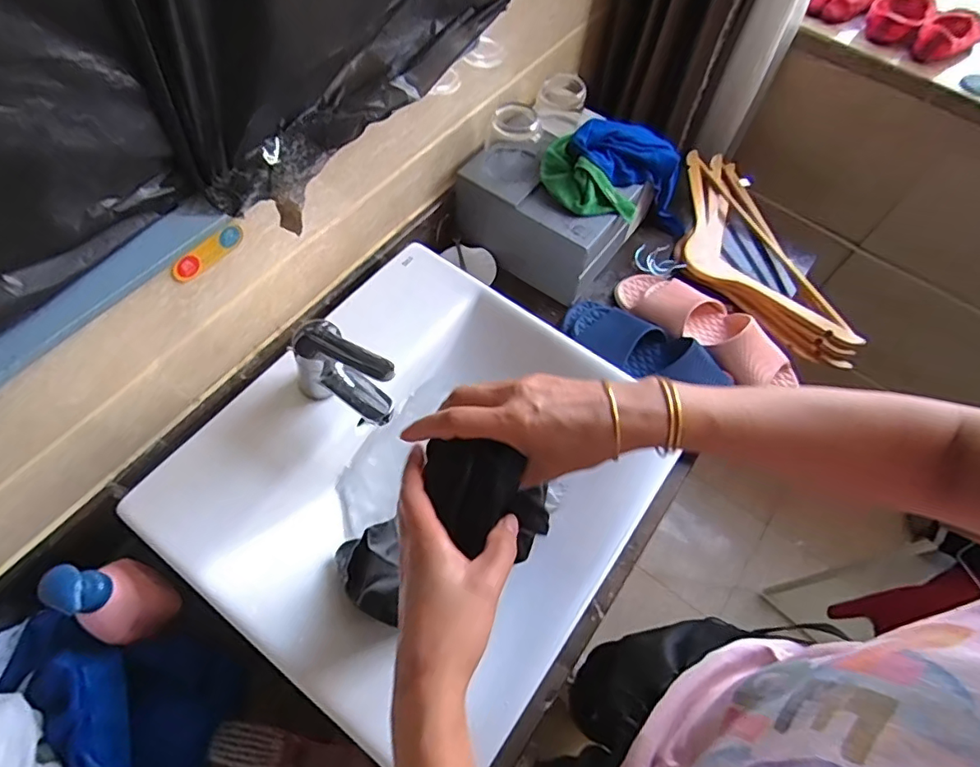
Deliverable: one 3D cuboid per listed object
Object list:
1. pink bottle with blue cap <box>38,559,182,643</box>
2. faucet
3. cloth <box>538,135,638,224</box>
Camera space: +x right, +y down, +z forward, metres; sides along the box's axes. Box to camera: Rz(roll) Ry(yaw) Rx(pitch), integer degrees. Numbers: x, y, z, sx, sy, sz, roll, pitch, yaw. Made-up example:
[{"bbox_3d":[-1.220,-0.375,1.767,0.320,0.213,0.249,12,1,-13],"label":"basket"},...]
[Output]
[{"bbox_3d":[-0.372,0.215,0.551,0.066,0.138,0.073,29,64,11],"label":"pink bottle with blue cap"},{"bbox_3d":[-0.149,-0.008,0.566,0.117,0.105,0.045,30,64,11],"label":"faucet"},{"bbox_3d":[0.141,-0.284,0.776,0.156,0.052,0.090,35,64,1],"label":"cloth"}]

